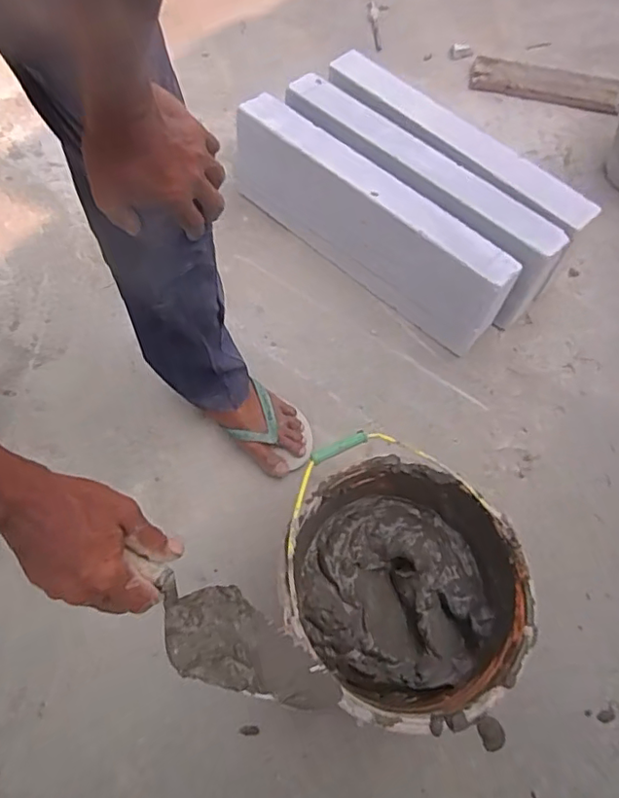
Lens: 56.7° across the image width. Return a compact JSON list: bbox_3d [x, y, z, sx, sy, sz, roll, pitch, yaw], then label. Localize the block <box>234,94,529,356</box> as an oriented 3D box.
[{"bbox_3d":[0.089,-0.336,1.071,0.619,0.200,0.099,40,67,17],"label":"block"}]

